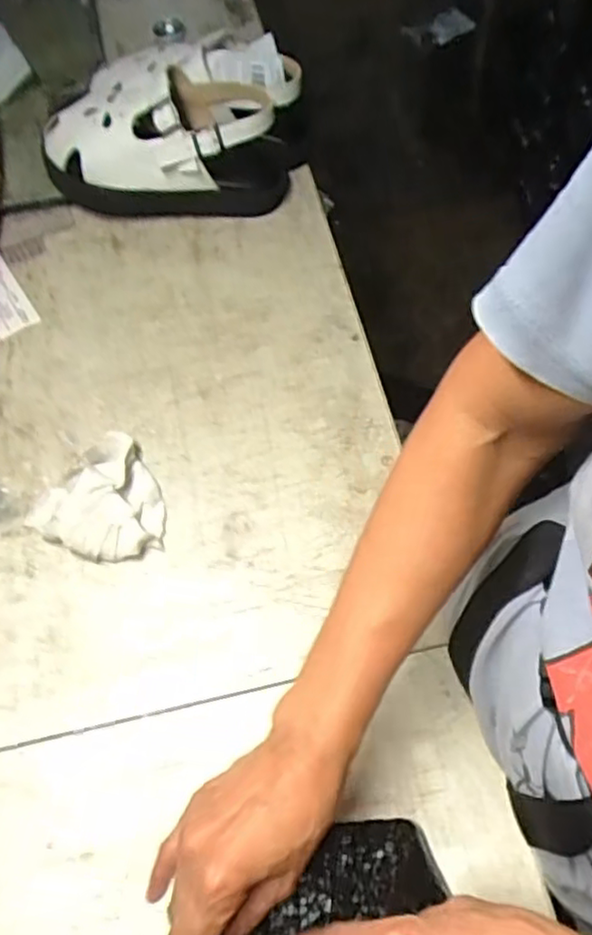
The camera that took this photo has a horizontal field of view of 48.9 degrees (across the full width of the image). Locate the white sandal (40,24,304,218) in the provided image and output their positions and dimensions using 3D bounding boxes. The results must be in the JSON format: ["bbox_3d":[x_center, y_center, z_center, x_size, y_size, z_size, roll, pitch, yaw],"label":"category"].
[{"bbox_3d":[-0.119,-0.325,0.635,0.240,0.116,0.127,2,65,2],"label":"white sandal"}]

